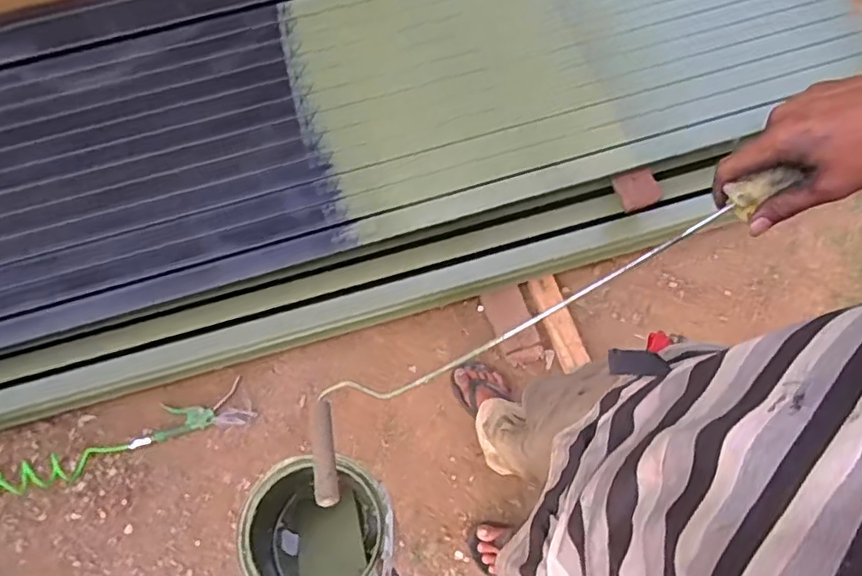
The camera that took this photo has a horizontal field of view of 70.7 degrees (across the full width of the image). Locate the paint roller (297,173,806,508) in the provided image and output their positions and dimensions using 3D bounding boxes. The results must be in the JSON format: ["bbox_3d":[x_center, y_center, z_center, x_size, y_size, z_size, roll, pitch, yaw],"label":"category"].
[{"bbox_3d":[0.081,0.038,0.545,0.489,0.032,0.102,-32,69,15],"label":"paint roller"}]

